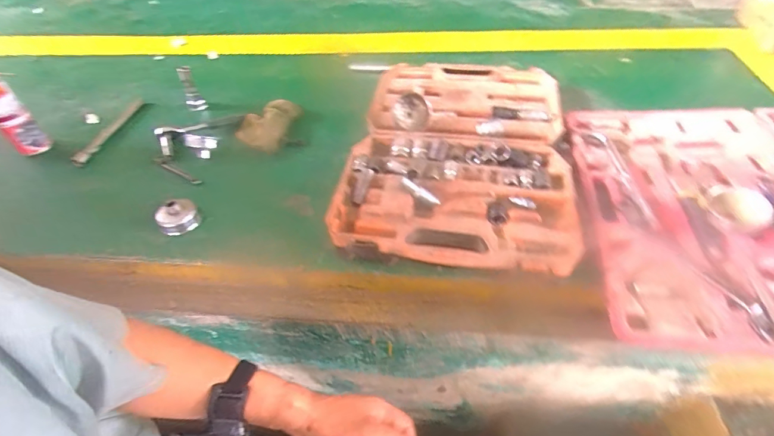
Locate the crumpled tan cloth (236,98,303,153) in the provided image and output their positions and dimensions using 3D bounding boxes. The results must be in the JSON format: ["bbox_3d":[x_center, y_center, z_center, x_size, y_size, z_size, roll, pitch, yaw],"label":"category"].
[{"bbox_3d":[-0.275,-0.222,0.905,0.119,0.030,0.156,14,52,18],"label":"crumpled tan cloth"}]

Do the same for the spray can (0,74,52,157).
[{"bbox_3d":[-0.810,-0.222,0.846,0.076,0.187,0.072,-3,49,4],"label":"spray can"}]

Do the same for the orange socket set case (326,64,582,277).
[{"bbox_3d":[0.143,-0.147,0.770,0.391,0.055,0.576,5,50,11],"label":"orange socket set case"}]

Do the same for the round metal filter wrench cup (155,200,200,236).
[{"bbox_3d":[-0.381,-0.002,0.711,0.066,0.047,0.058,-33,53,-21],"label":"round metal filter wrench cup"}]

